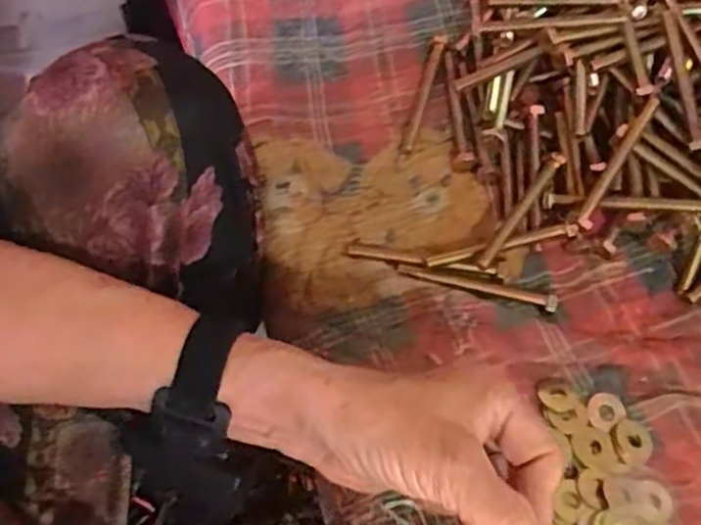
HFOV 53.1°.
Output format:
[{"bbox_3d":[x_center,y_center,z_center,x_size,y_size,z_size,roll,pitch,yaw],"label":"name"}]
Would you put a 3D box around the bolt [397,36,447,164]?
[{"bbox_3d":[0.054,-0.123,0.523,0.011,0.011,0.114,15,64,4],"label":"bolt"}]

